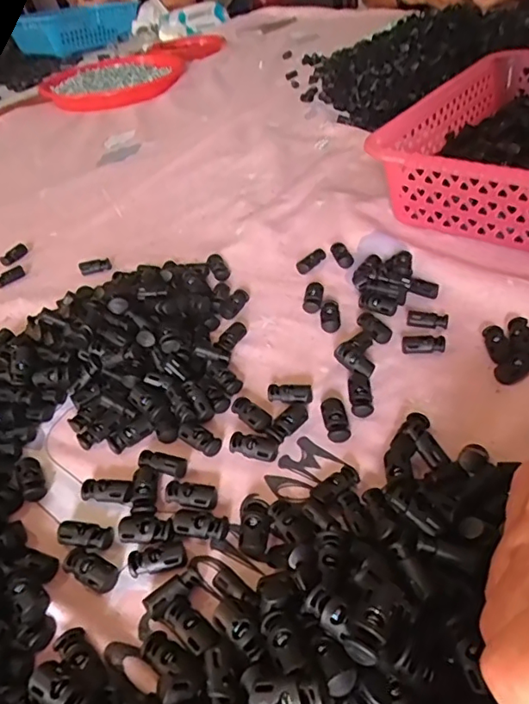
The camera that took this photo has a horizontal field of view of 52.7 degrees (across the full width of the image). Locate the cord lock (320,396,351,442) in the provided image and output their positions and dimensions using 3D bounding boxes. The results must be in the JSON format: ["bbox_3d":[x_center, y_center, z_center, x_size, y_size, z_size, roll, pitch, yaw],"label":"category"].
[{"bbox_3d":[0.042,0.040,0.318,0.014,0.008,0.029,-8,42,0],"label":"cord lock"}]

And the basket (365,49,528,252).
[{"bbox_3d":[0.254,-0.194,0.493,0.200,0.080,0.304,26,52,32],"label":"basket"}]

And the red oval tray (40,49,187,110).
[{"bbox_3d":[-0.261,-0.484,0.947,0.251,0.027,0.248,-16,42,-9],"label":"red oval tray"}]

